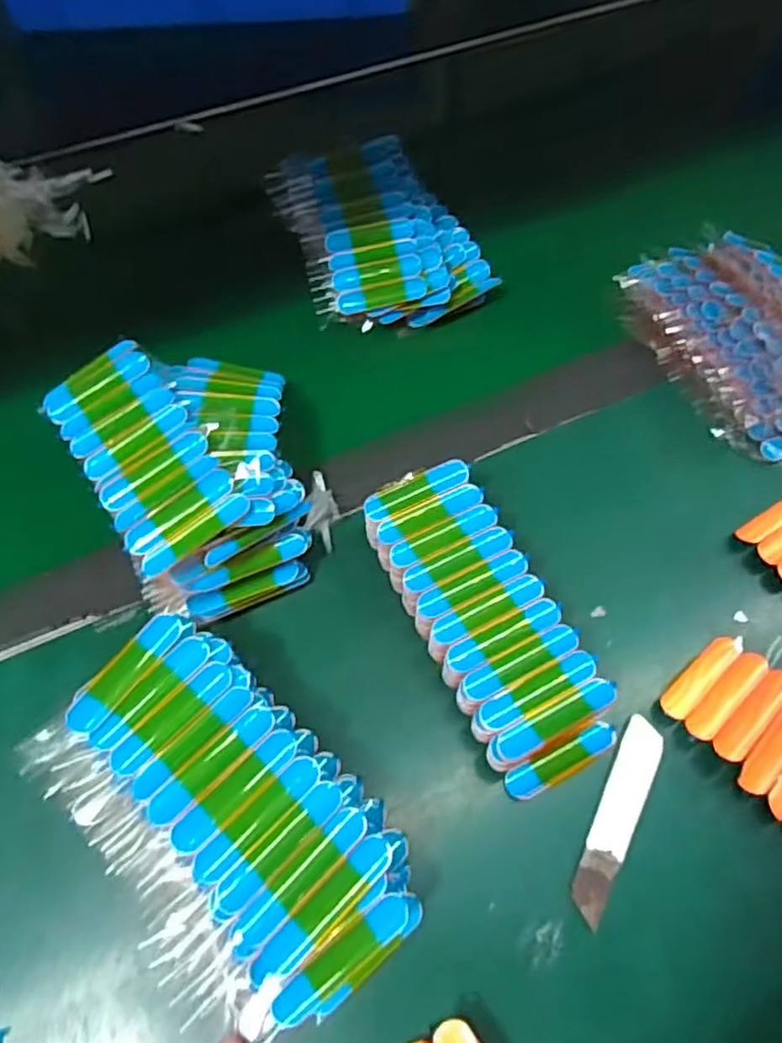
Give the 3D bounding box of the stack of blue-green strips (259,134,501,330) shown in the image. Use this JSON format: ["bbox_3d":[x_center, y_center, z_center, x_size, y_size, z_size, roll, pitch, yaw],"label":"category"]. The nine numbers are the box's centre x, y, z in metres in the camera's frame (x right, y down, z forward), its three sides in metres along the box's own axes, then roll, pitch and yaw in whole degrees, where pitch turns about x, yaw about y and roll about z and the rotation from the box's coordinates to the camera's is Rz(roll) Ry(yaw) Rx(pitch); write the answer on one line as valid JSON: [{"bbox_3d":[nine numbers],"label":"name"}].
[{"bbox_3d":[-0.010,-0.225,0.505,0.131,0.048,0.170,-17,63,-11],"label":"stack of blue-green strips"}]

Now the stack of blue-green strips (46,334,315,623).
[{"bbox_3d":[-0.111,-0.030,0.386,0.127,0.063,0.163,-23,65,-14],"label":"stack of blue-green strips"}]

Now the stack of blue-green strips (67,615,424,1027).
[{"bbox_3d":[-0.066,0.129,0.303,0.082,0.061,0.171,-39,68,-19],"label":"stack of blue-green strips"}]

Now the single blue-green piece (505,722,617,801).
[{"bbox_3d":[0.088,0.122,0.339,0.064,0.004,0.014,-24,65,-14],"label":"single blue-green piece"}]

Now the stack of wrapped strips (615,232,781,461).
[{"bbox_3d":[0.261,-0.132,0.462,0.132,0.055,0.184,-18,63,-11],"label":"stack of wrapped strips"}]

